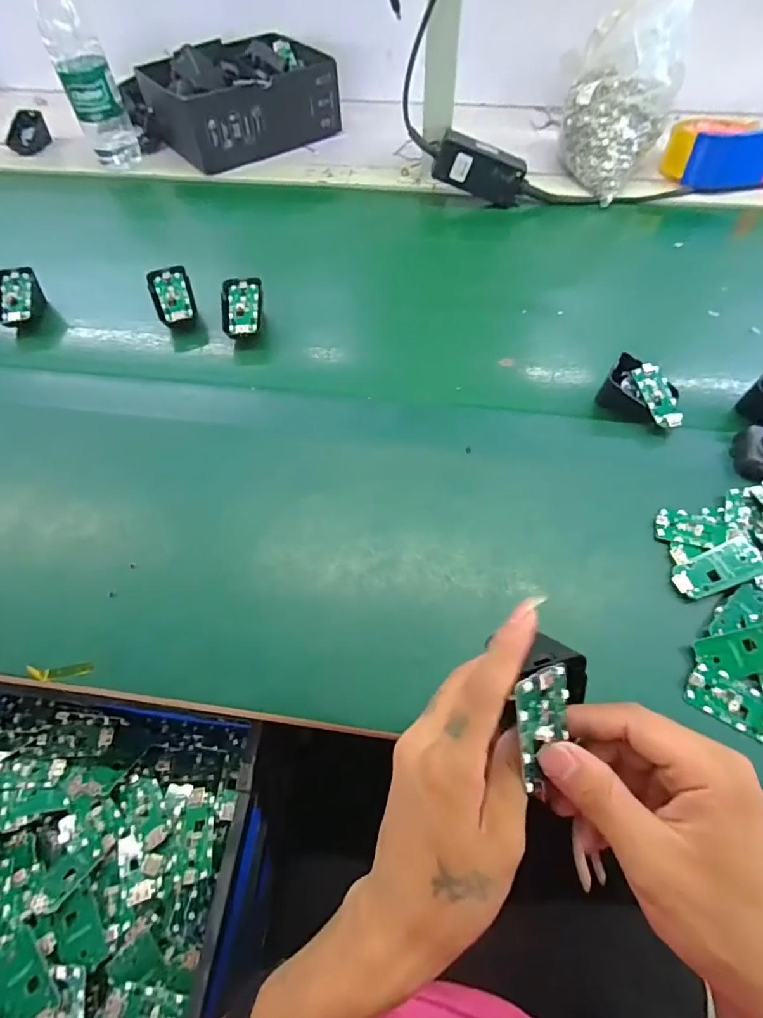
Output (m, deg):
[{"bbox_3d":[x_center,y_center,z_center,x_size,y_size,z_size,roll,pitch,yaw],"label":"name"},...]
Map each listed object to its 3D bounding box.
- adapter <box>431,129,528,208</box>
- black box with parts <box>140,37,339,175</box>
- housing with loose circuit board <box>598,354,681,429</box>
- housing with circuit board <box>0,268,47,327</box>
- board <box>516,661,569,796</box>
[{"bbox_3d":[0.129,-0.441,0.658,0.121,0.058,0.026,13,58,-17],"label":"adapter"},{"bbox_3d":[-0.201,-0.612,0.756,0.261,0.087,0.180,-27,64,-14],"label":"black box with parts"},{"bbox_3d":[0.246,-0.106,0.475,0.075,0.032,0.046,38,68,20],"label":"housing with loose circuit board"},{"bbox_3d":[-0.409,-0.232,0.570,0.034,0.043,0.072,0,60,1],"label":"housing with circuit board"},{"bbox_3d":[0.078,0.101,0.238,0.032,0.054,0.006,-17,14,-27],"label":"board"}]

